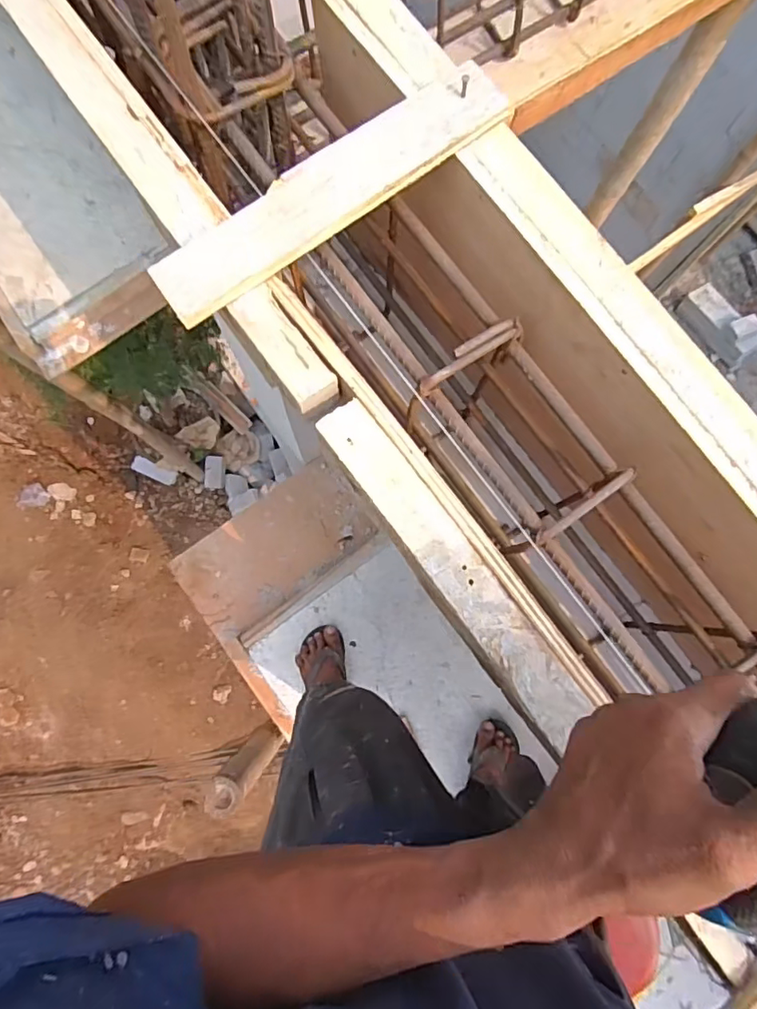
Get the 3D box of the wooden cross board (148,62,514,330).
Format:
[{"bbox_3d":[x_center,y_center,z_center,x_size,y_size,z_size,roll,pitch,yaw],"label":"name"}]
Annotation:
[{"bbox_3d":[-0.032,-0.233,0.404,0.293,0.018,0.052,-36,84,-8],"label":"wooden cross board"}]

